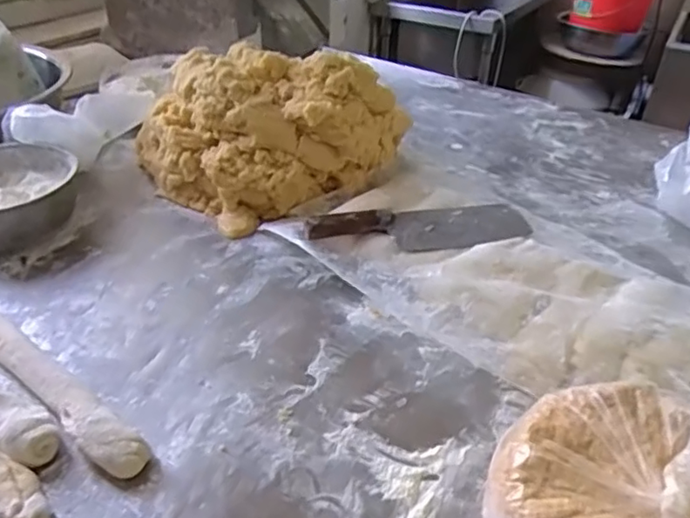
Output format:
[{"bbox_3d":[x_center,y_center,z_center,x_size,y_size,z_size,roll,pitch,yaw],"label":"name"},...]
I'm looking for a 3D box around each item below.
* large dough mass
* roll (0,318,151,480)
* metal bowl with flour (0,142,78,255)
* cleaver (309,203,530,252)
[{"bbox_3d":[-0.107,-0.201,0.903,0.306,0.200,0.275,-29,46,-35],"label":"large dough mass"},{"bbox_3d":[-0.393,0.090,0.641,0.501,0.035,0.061,21,40,24],"label":"roll"},{"bbox_3d":[-0.469,-0.086,0.831,0.184,0.083,0.170,1,36,-1],"label":"metal bowl with flour"},{"bbox_3d":[0.101,-0.043,0.781,0.295,0.033,0.080,-7,37,-12],"label":"cleaver"}]

